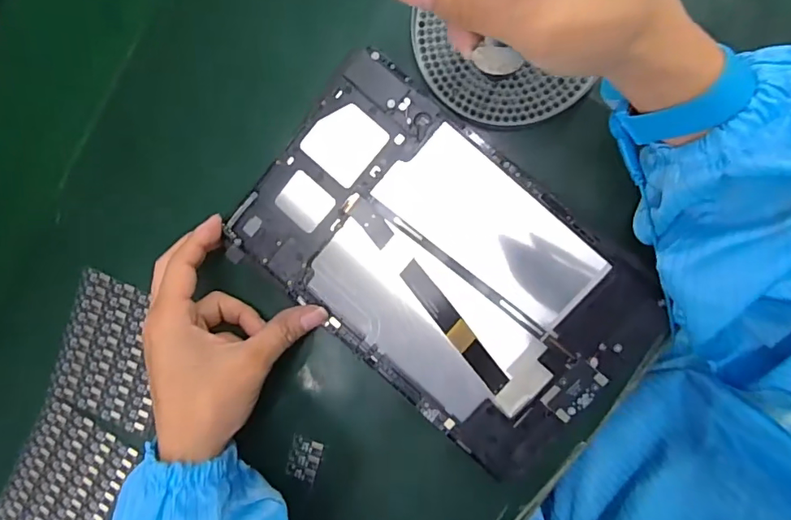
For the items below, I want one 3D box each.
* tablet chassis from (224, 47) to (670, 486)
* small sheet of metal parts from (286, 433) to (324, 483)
[{"bbox_3d":[0.032,0.009,0.313,0.249,0.013,0.150,40,97,2],"label":"tablet chassis"},{"bbox_3d":[-0.062,0.136,0.351,0.021,0.004,0.028,16,88,-3],"label":"small sheet of metal parts"}]

